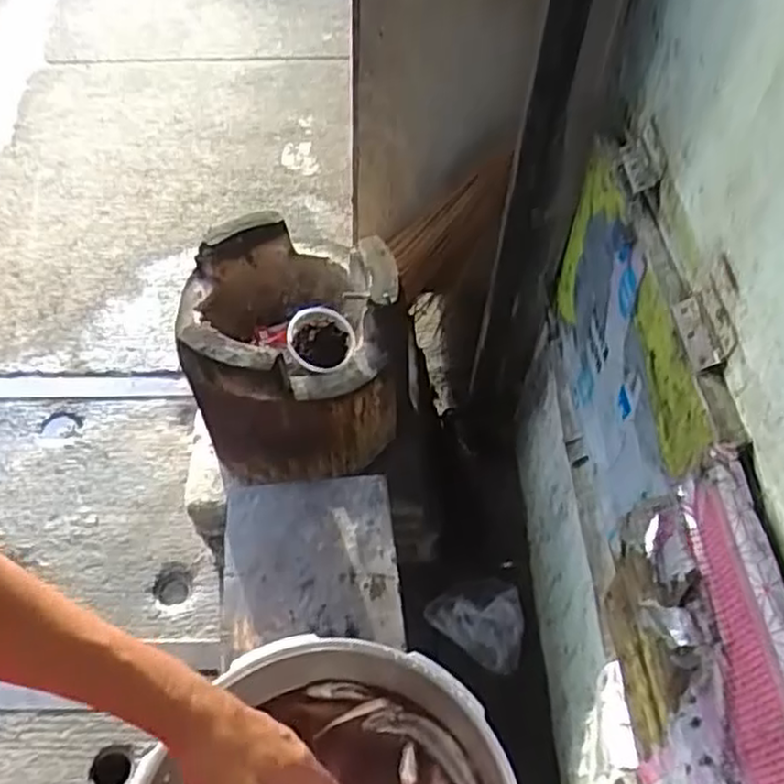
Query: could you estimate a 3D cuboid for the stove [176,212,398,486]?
[{"bbox_3d":[-0.148,-0.066,1.107,0.291,0.257,0.313,-3,52,-4],"label":"stove"}]

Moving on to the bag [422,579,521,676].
[{"bbox_3d":[0.158,0.378,1.235,0.162,0.036,0.128,34,59,23],"label":"bag"}]

